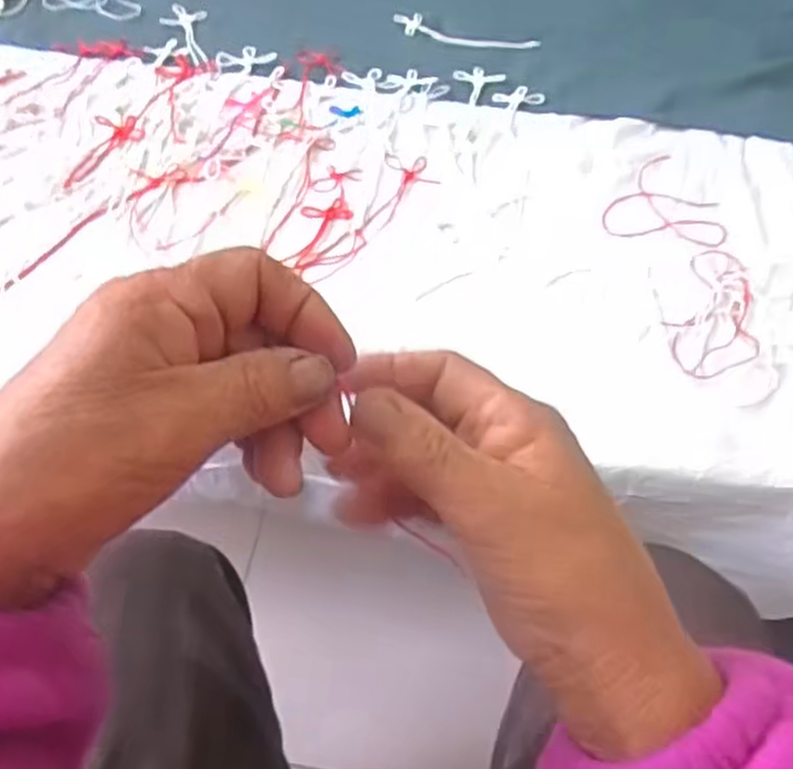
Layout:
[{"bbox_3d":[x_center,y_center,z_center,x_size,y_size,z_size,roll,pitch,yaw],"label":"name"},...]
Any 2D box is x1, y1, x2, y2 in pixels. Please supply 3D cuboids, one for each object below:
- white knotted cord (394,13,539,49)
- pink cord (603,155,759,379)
[{"bbox_3d":[0.077,-0.396,0.876,0.166,0.005,0.040,15,54,6],"label":"white knotted cord"},{"bbox_3d":[0.249,-0.115,0.681,0.111,0.005,0.266,2,54,-3],"label":"pink cord"}]

